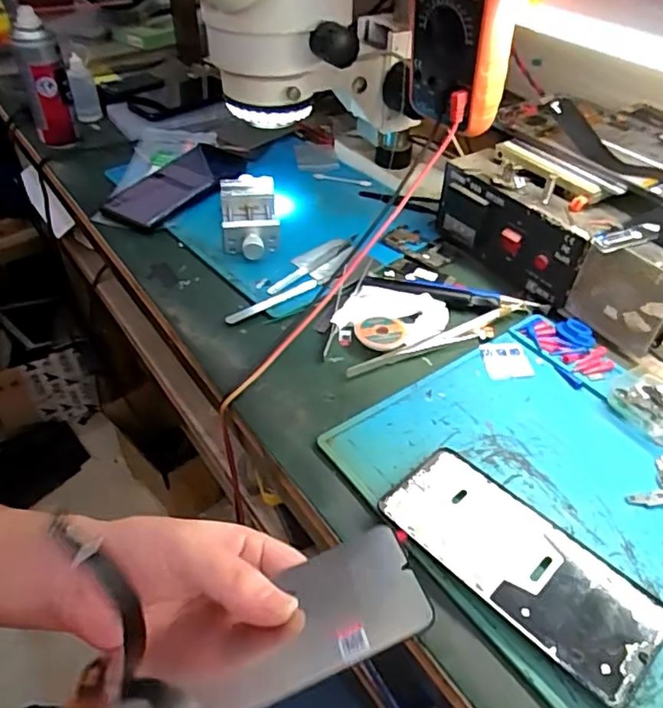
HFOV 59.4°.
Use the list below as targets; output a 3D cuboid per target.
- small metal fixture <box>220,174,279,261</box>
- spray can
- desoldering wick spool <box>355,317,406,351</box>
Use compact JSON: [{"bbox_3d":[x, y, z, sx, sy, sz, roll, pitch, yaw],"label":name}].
[{"bbox_3d":[-0.086,-0.145,0.607,0.056,0.029,0.128,-6,44,-7],"label":"small metal fixture"},{"bbox_3d":[-0.341,-0.324,0.693,0.053,0.142,0.044,-23,48,-20],"label":"spray can"},{"bbox_3d":[0.042,-0.018,0.497,0.040,0.007,0.038,1,43,-1],"label":"desoldering wick spool"}]

